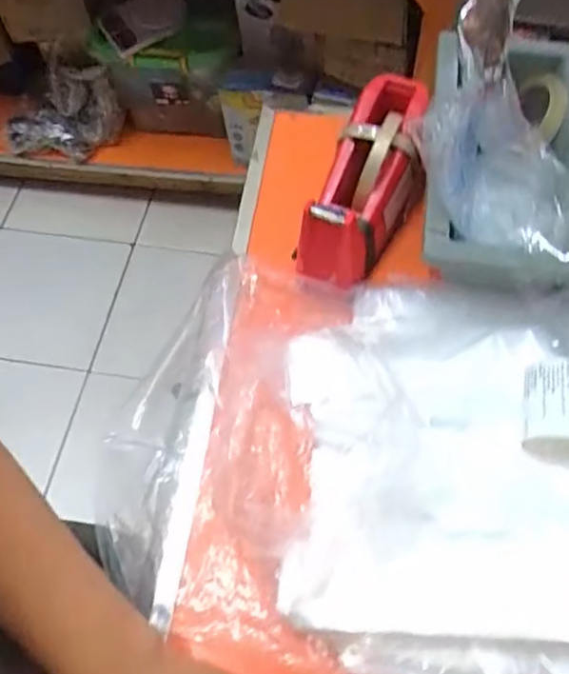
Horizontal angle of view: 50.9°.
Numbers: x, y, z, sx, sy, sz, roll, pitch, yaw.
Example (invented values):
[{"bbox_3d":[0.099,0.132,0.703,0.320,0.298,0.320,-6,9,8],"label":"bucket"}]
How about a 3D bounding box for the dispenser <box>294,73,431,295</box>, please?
[{"bbox_3d":[0.080,-0.144,0.549,0.082,0.098,0.208,21,76,12],"label":"dispenser"}]

